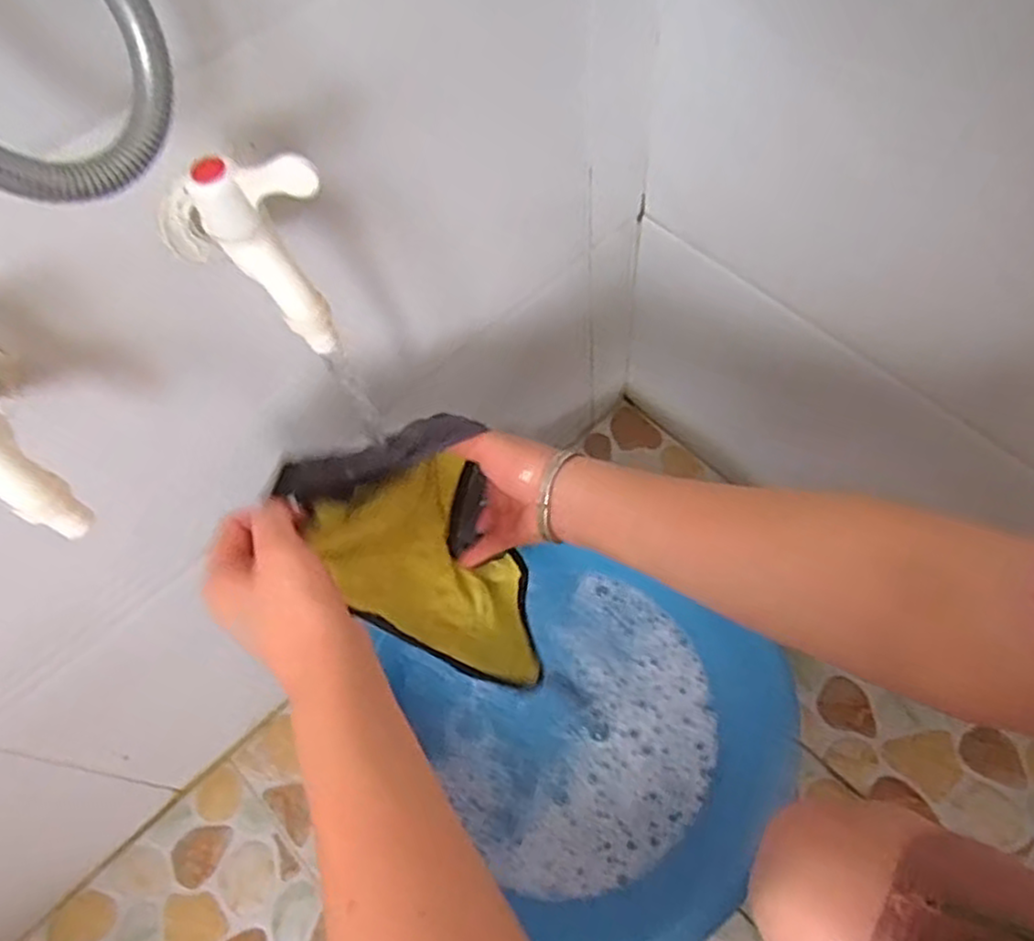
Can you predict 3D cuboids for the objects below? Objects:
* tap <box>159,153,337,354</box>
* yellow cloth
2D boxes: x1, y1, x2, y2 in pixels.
[{"bbox_3d":[-0.125,-0.111,0.351,0.081,0.093,0.037,30,69,20],"label":"tap"},{"bbox_3d":[-0.049,0.075,0.568,0.052,0.335,0.142,6,62,28],"label":"yellow cloth"}]

